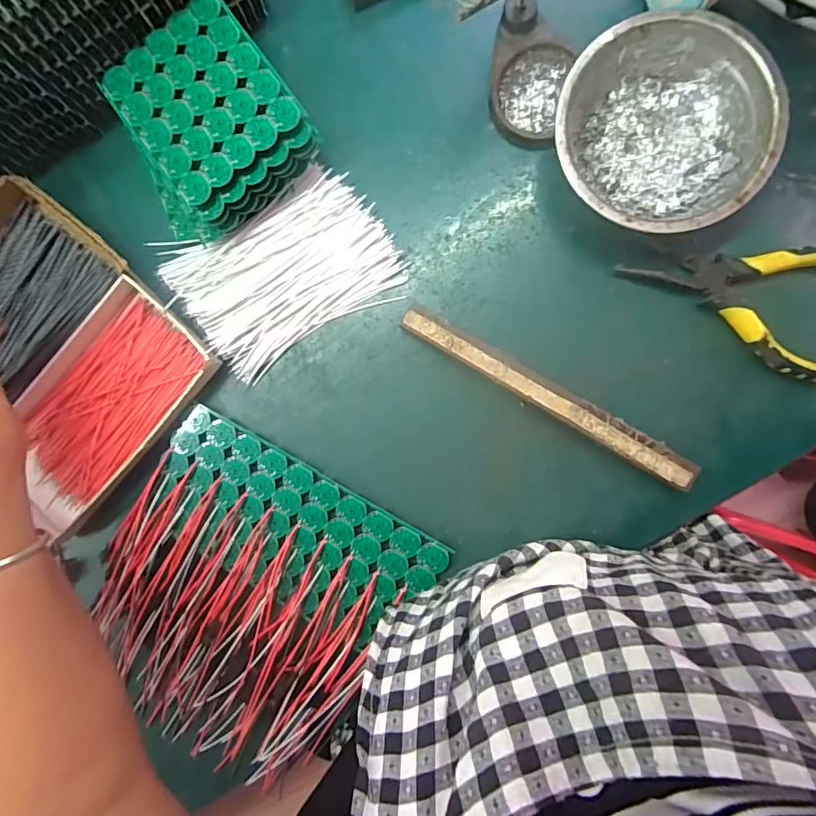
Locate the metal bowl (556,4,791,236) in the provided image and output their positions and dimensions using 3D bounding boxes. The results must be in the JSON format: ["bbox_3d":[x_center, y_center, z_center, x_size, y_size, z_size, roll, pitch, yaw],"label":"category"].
[{"bbox_3d":[0.156,-0.169,0.303,0.122,0.041,0.121,0,90,6],"label":"metal bowl"}]

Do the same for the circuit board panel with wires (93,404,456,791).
[{"bbox_3d":[-0.118,0.141,0.343,0.206,0.018,0.221,29,93,5],"label":"circuit board panel with wires"}]

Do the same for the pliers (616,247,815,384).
[{"bbox_3d":[0.215,-0.077,0.309,0.146,0.014,0.082,22,92,6],"label":"pliers"}]

